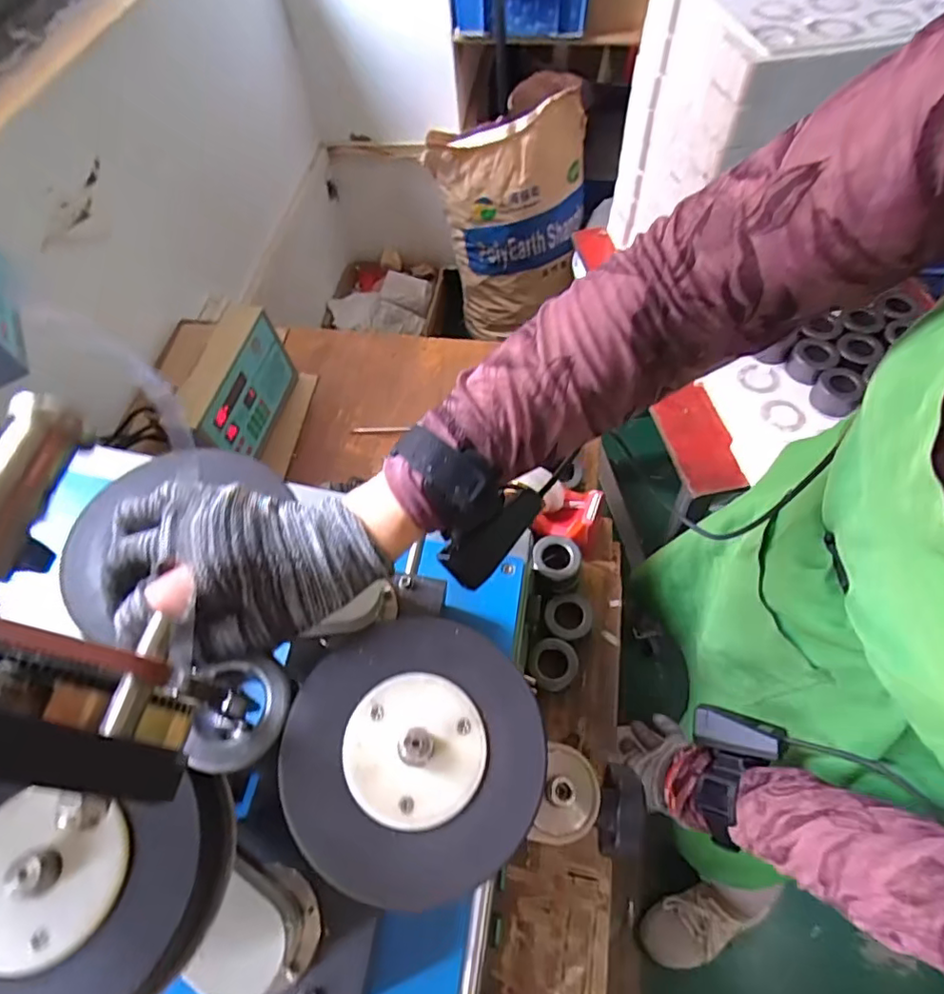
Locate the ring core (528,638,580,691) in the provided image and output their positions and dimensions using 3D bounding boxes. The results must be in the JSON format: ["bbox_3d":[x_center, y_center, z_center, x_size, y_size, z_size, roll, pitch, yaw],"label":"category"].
[{"bbox_3d":[0.098,0.206,0.701,0.057,0.041,0.057,-2,59,3],"label":"ring core"}]

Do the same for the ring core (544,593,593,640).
[{"bbox_3d":[0.121,0.152,0.727,0.057,0.036,0.062,8,60,8],"label":"ring core"}]

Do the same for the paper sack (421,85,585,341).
[{"bbox_3d":[0.118,-0.687,1.542,0.377,0.583,0.201,-18,60,-7],"label":"paper sack"}]

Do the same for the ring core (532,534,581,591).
[{"bbox_3d":[0.106,0.083,0.728,0.058,0.041,0.057,-2,59,3],"label":"ring core"}]

